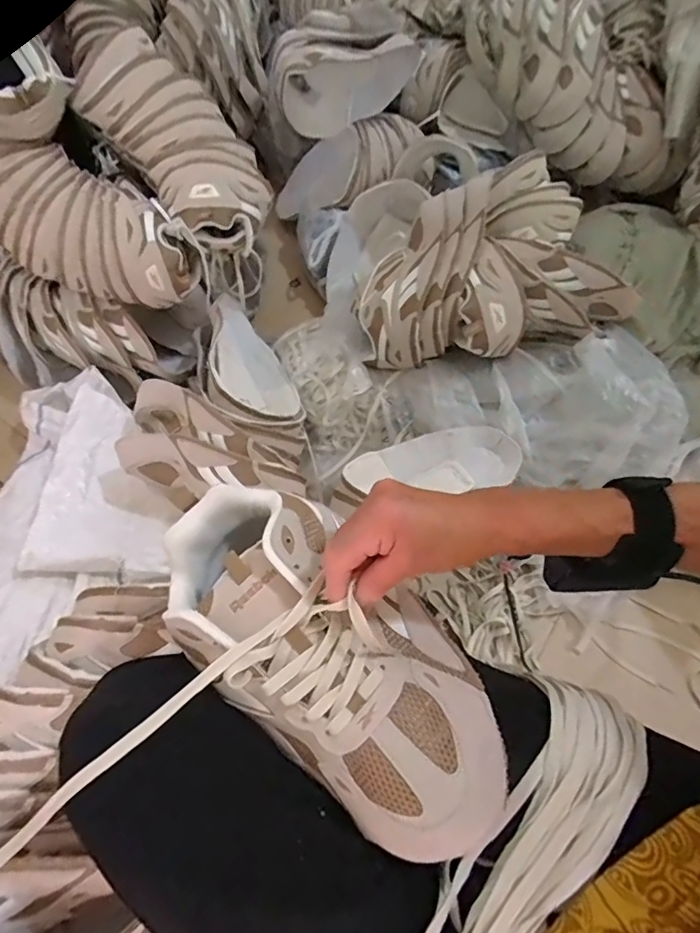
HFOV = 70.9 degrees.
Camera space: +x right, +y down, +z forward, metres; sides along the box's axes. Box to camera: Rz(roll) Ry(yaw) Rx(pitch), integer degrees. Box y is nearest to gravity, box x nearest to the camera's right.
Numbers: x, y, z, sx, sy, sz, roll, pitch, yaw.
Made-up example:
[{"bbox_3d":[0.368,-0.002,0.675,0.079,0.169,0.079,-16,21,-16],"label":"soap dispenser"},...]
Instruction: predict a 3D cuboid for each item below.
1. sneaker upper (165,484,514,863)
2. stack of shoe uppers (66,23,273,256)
[{"bbox_3d":[-0.013,0.117,0.329,0.270,0.066,0.129,41,70,17],"label":"sneaker upper"},{"bbox_3d":[-0.239,-0.462,0.708,0.165,0.098,0.312,-38,86,-17],"label":"stack of shoe uppers"}]

